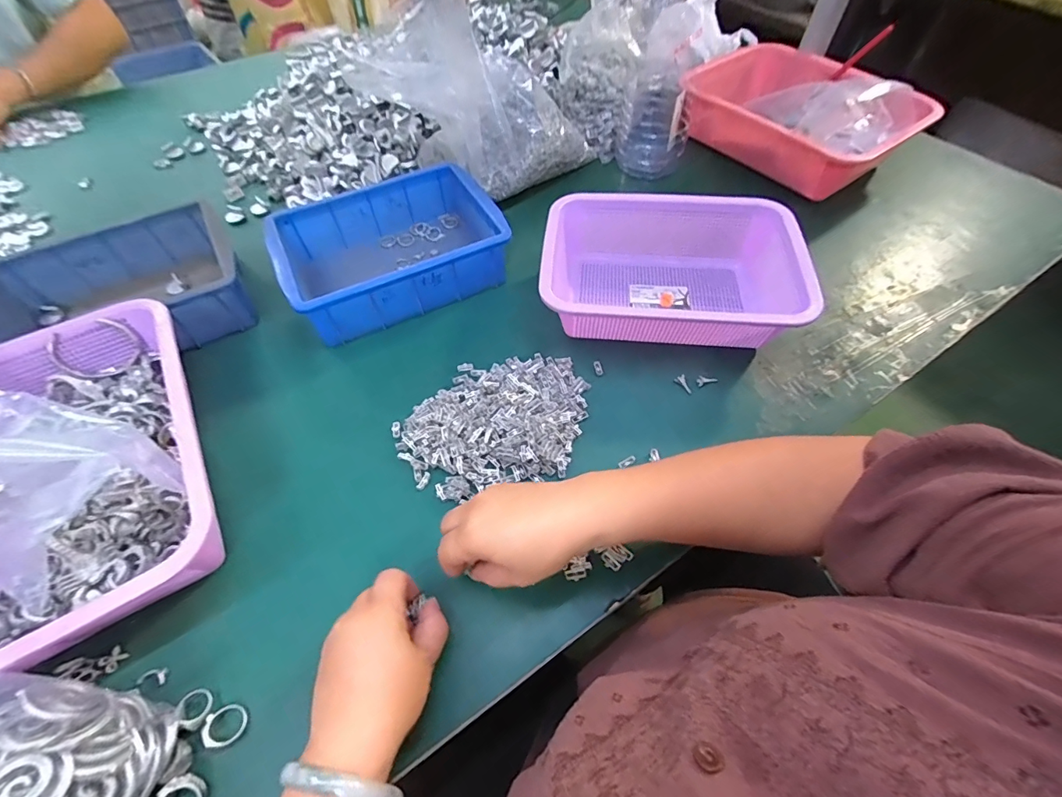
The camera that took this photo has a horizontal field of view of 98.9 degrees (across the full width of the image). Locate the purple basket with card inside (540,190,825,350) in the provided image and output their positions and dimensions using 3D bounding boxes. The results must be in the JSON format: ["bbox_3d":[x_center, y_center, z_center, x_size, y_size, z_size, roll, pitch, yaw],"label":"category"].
[{"bbox_3d":[0.148,-0.141,0.501,0.262,0.082,0.193,4,56,3],"label":"purple basket with card inside"}]

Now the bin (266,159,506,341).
[{"bbox_3d":[-0.163,-0.176,0.544,0.235,0.079,0.167,-23,59,-15],"label":"bin"}]

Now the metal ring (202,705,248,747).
[{"bbox_3d":[-0.210,0.224,0.312,0.026,0.004,0.023,-3,43,-32],"label":"metal ring"}]

